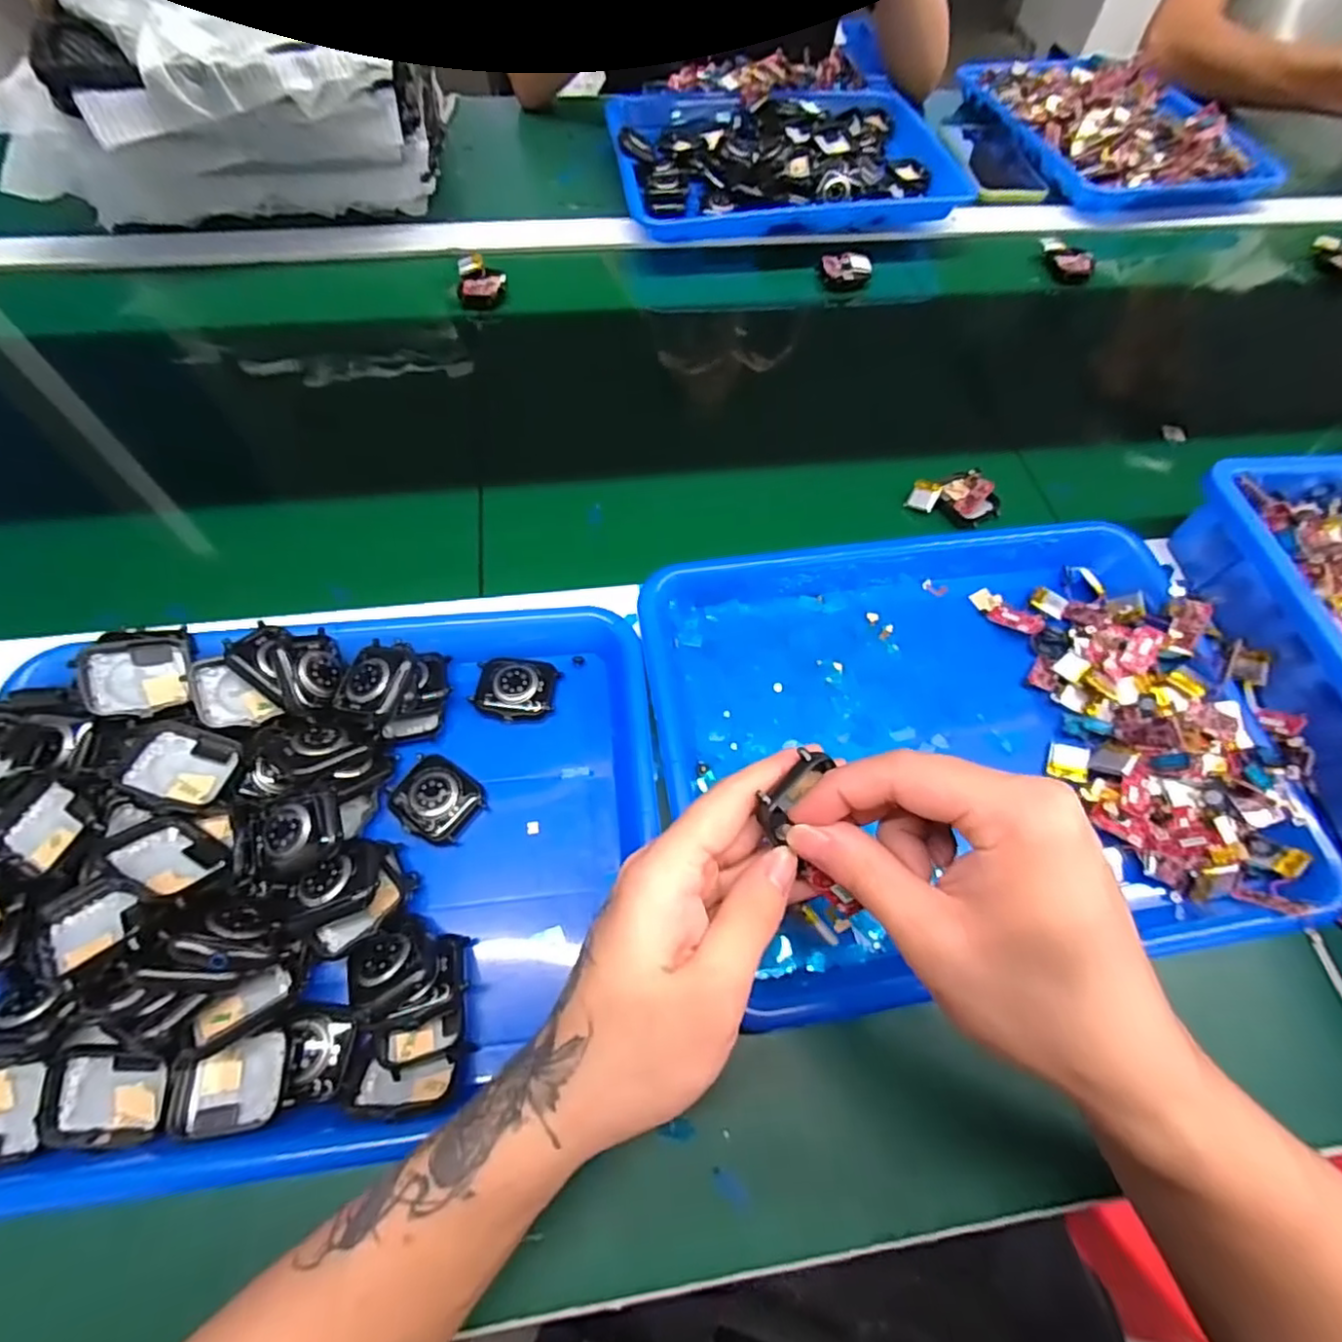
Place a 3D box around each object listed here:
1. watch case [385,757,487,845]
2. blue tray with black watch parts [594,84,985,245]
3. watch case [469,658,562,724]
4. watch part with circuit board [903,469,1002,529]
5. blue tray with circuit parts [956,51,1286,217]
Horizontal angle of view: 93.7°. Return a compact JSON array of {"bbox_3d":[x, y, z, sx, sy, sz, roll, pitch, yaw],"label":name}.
[{"bbox_3d":[-0.122,0.065,0.325,0.042,0.009,0.038,33,66,13],"label":"watch case"},{"bbox_3d":[0.114,-0.544,0.654,0.346,0.043,0.254,-3,63,-5],"label":"blue tray with black watch parts"},{"bbox_3d":[-0.089,0.010,0.358,0.045,0.012,0.036,8,62,1],"label":"watch case"},{"bbox_3d":[0.207,-0.127,0.453,0.061,0.022,0.040,24,64,9],"label":"watch part with circuit board"},{"bbox_3d":[0.482,-0.599,0.691,0.219,0.052,0.307,-14,64,-10],"label":"blue tray with circuit parts"}]

